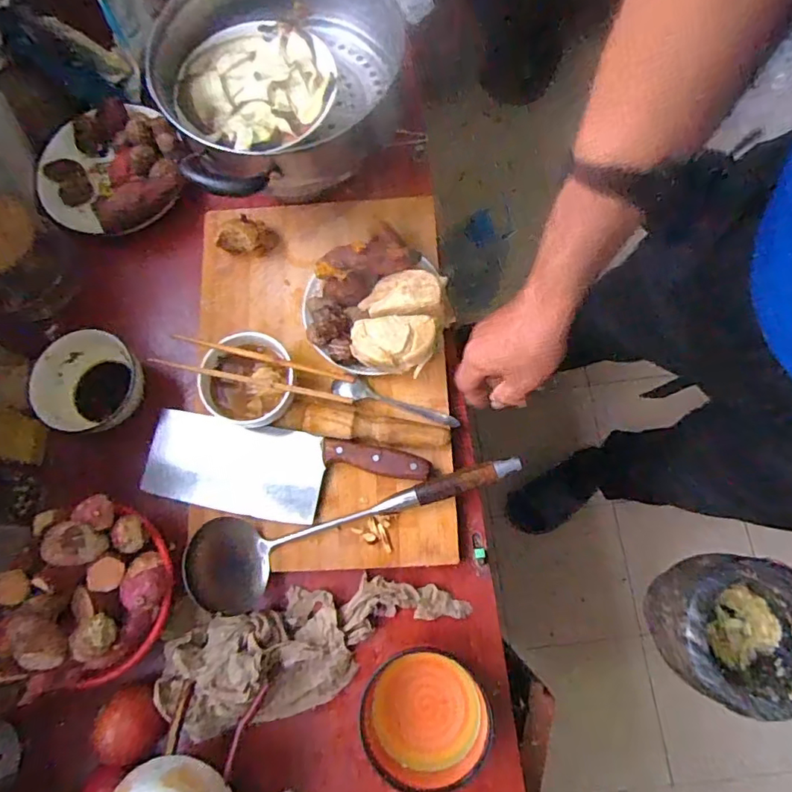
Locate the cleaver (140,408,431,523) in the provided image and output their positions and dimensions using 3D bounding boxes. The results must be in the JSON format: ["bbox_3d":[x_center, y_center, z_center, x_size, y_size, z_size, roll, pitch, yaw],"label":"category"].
[{"bbox_3d":[-0.134,0.086,0.610,0.319,0.031,0.100,10,75,4],"label":"cleaver"}]

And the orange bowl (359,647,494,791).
[{"bbox_3d":[0.028,0.321,0.542,0.124,0.065,0.118,0,75,2],"label":"orange bowl"}]

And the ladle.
[{"bbox_3d":[-0.035,0.147,0.575,0.359,0.057,0.095,-12,75,-2],"label":"ladle"}]

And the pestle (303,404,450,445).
[{"bbox_3d":[-0.022,0.036,0.613,0.159,0.035,0.033,5,75,3],"label":"pestle"}]

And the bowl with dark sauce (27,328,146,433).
[{"bbox_3d":[-0.364,-0.016,0.647,0.114,0.057,0.109,0,75,2],"label":"bowl with dark sauce"}]

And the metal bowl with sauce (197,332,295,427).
[{"bbox_3d":[-0.167,-0.016,0.622,0.100,0.052,0.099,0,75,2],"label":"metal bowl with sauce"}]

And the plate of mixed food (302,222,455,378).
[{"bbox_3d":[-0.024,-0.109,0.626,0.172,0.081,0.161,20,76,7],"label":"plate of mixed food"}]

